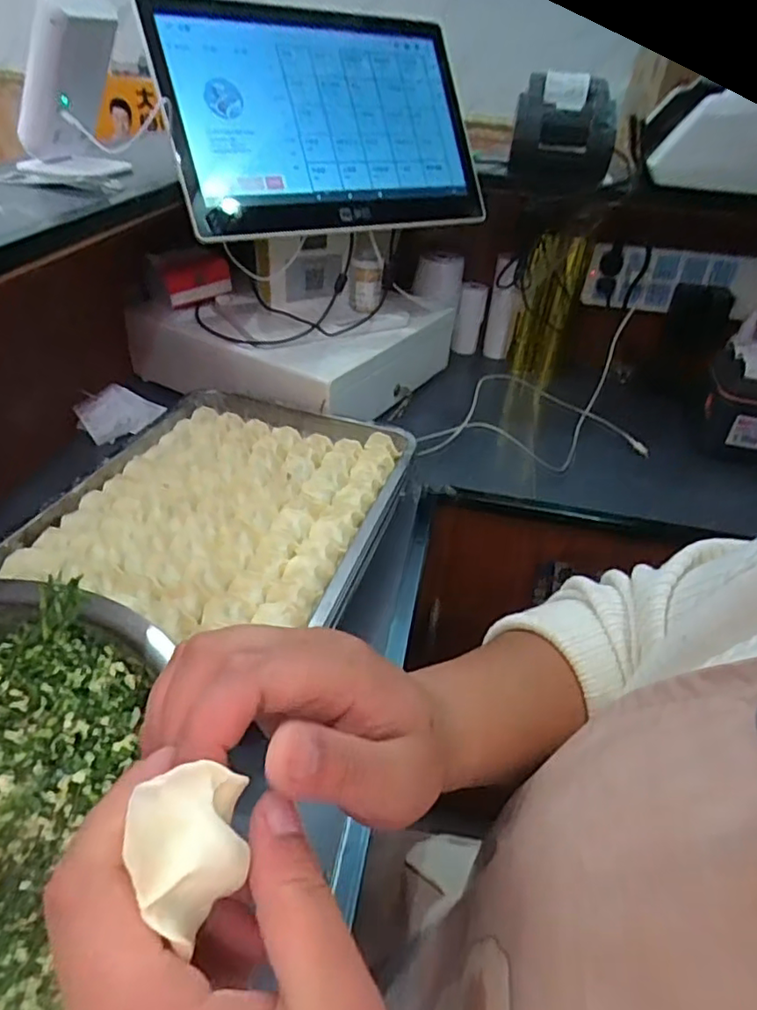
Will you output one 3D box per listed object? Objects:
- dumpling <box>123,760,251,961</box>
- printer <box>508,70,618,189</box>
[{"bbox_3d":[-0.047,0.088,0.153,0.025,0.023,0.035,-4,38,-11],"label":"dumpling"},{"bbox_3d":[0.251,-0.512,0.830,0.138,0.117,0.162,10,37,7],"label":"printer"}]

